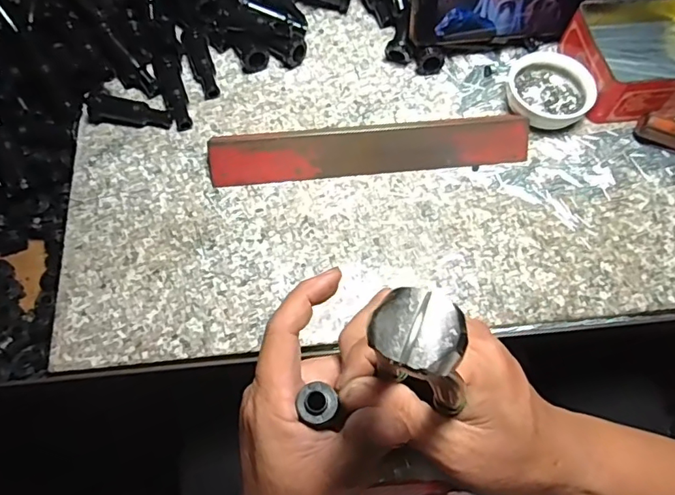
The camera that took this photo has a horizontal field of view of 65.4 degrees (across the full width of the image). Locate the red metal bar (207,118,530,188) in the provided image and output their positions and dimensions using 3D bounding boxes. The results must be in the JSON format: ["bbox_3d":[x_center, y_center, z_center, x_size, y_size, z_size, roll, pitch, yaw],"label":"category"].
[{"bbox_3d":[0.028,-0.079,0.425,0.256,0.024,0.029,-6,63,-5],"label":"red metal bar"}]

